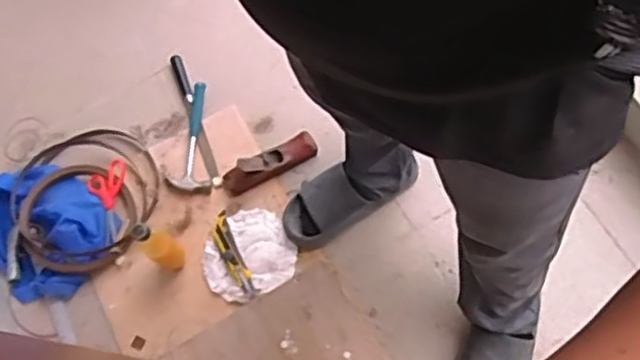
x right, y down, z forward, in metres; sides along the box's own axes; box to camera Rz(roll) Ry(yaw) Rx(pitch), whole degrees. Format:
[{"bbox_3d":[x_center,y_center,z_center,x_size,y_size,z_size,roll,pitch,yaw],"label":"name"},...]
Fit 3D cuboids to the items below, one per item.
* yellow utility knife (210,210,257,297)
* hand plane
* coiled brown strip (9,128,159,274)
[{"bbox_3d":[-0.170,0.143,1.302,0.042,0.018,0.177,-25,67,-3],"label":"yellow utility knife"},{"bbox_3d":[-0.104,-0.038,1.365,0.204,0.046,0.060,-29,68,-5],"label":"hand plane"},{"bbox_3d":[-0.470,0.030,1.370,0.267,0.063,0.310,14,70,12],"label":"coiled brown strip"}]

